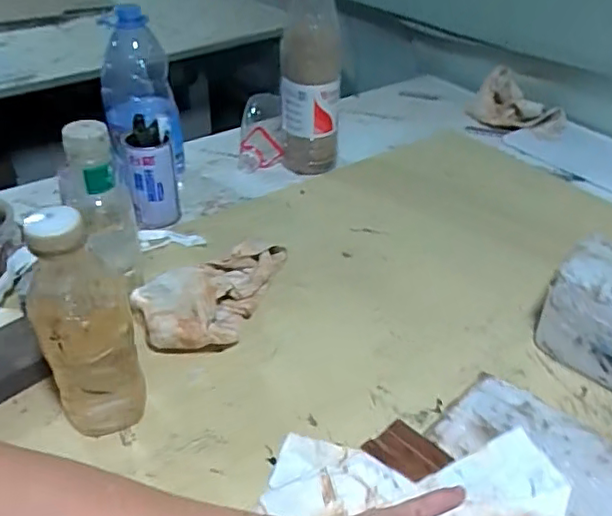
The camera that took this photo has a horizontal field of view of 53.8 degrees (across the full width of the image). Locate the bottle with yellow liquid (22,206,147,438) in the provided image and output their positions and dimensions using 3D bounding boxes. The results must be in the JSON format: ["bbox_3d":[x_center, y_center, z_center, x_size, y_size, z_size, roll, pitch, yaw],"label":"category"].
[{"bbox_3d":[-0.180,0.050,0.486,0.077,0.213,0.087,-14,41,-22],"label":"bottle with yellow liquid"}]

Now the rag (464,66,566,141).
[{"bbox_3d":[0.377,-0.265,1.057,0.158,0.072,0.102,32,45,31],"label":"rag"}]

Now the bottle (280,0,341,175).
[{"bbox_3d":[0.009,-0.259,0.831,0.084,0.278,0.084,4,36,2],"label":"bottle"}]

